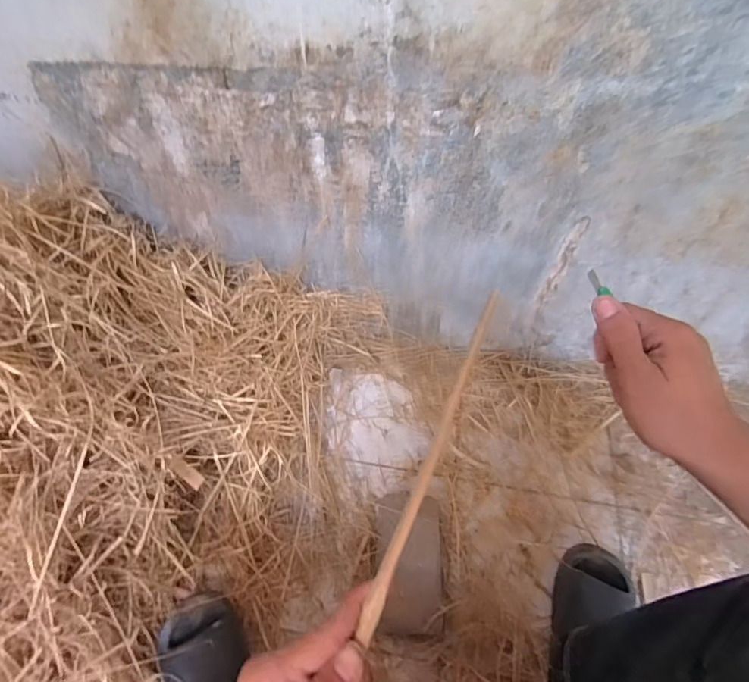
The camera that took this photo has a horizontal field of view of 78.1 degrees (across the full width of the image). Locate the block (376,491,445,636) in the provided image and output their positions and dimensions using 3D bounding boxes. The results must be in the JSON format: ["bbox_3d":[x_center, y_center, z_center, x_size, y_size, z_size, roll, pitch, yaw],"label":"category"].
[{"bbox_3d":[0.059,0.367,0.769,0.110,0.063,0.207,-1,55,1],"label":"block"}]

